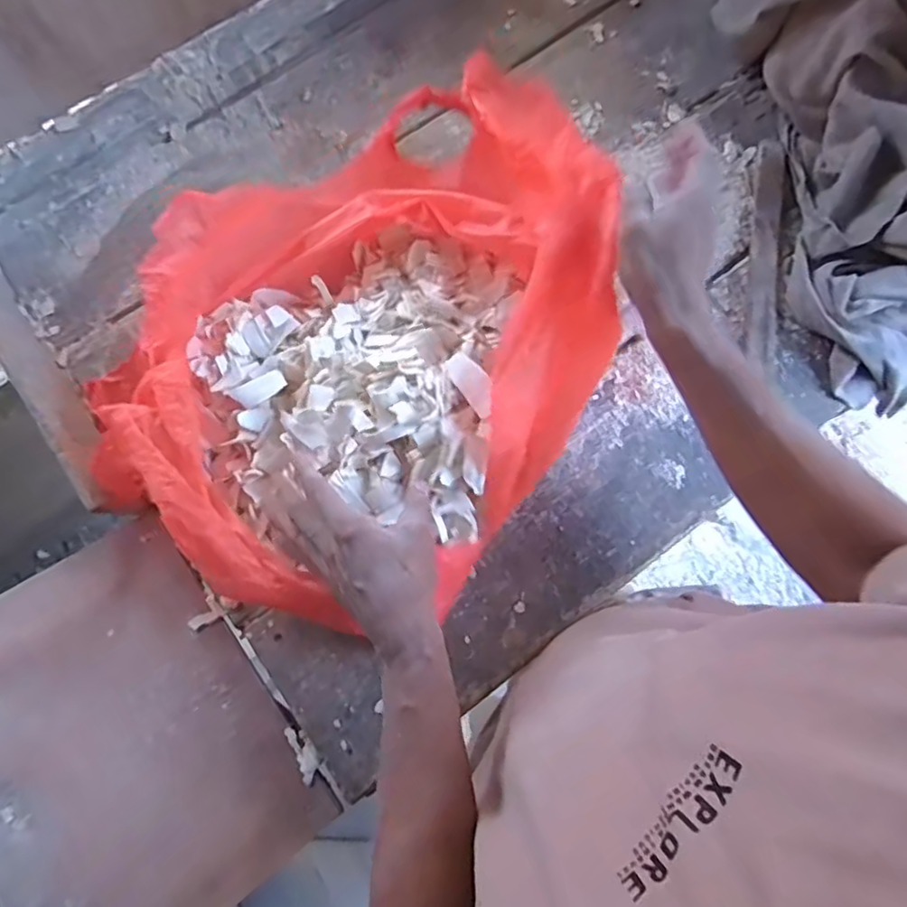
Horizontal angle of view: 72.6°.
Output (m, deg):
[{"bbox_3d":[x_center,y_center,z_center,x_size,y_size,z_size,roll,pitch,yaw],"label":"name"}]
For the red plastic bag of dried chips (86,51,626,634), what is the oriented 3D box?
[{"bbox_3d":[-0.063,-0.118,0.537,0.367,0.113,0.479,33,78,9],"label":"red plastic bag of dried chips"}]

